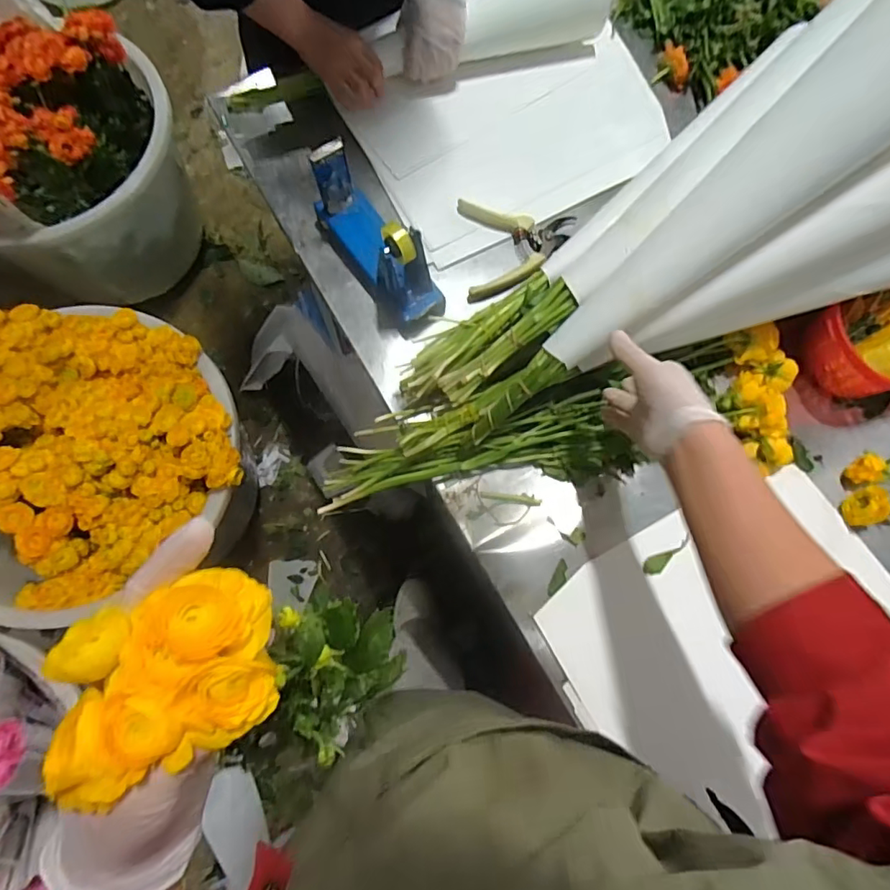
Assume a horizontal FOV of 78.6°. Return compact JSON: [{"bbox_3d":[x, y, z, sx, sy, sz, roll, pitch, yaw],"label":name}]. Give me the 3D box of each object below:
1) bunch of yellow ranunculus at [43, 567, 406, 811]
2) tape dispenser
[{"bbox_3d":[-0.095,0.124,0.301,0.077,0.219,0.090,11,74,17],"label":"bunch of yellow ranunculus"},{"bbox_3d":[-0.079,-0.245,0.647,0.072,0.125,0.207,-36,79,-10],"label":"tape dispenser"}]

